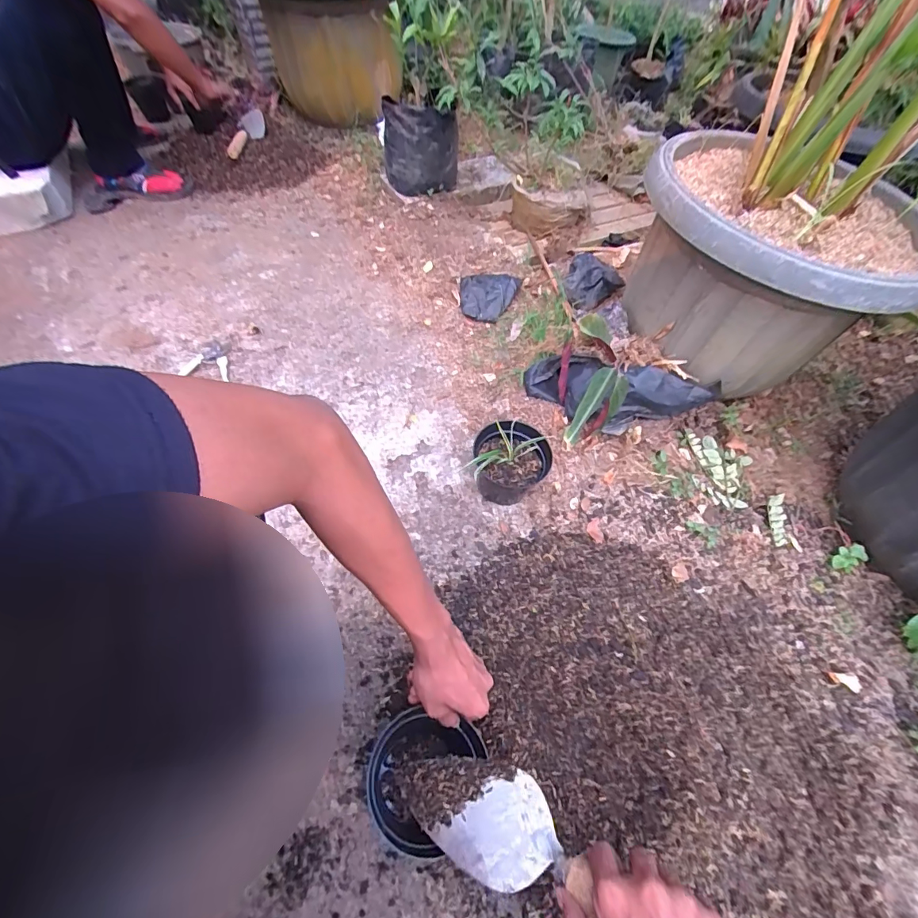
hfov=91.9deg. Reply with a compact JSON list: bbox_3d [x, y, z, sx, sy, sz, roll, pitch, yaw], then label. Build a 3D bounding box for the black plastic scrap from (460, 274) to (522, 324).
[{"bbox_3d":[0.076,-0.403,1.092,0.150,0.052,0.139,5,54,1],"label":"black plastic scrap"}]

